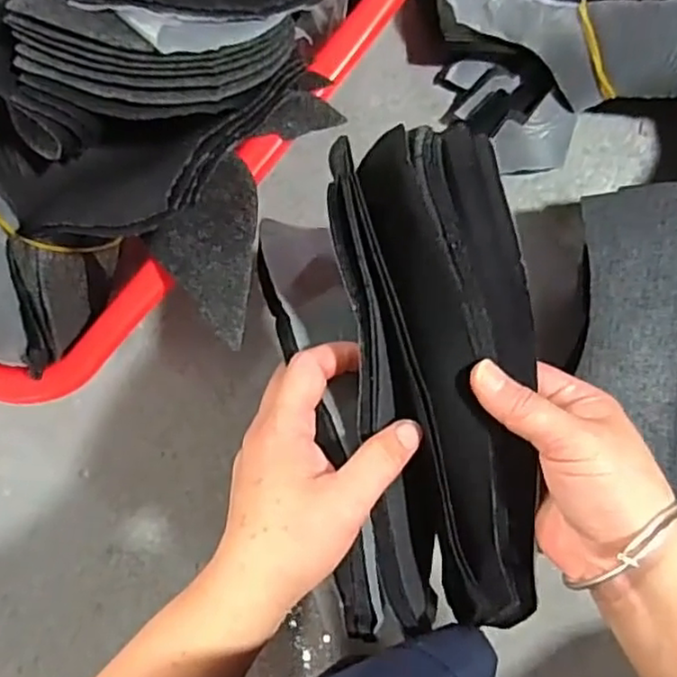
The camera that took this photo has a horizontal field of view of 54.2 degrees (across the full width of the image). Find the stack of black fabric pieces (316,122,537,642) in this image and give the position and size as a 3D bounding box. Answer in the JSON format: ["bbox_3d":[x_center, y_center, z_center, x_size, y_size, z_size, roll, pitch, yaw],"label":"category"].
[{"bbox_3d":[0.044,0.024,0.327,0.096,0.042,0.238,-4,96,-1],"label":"stack of black fabric pieces"}]

